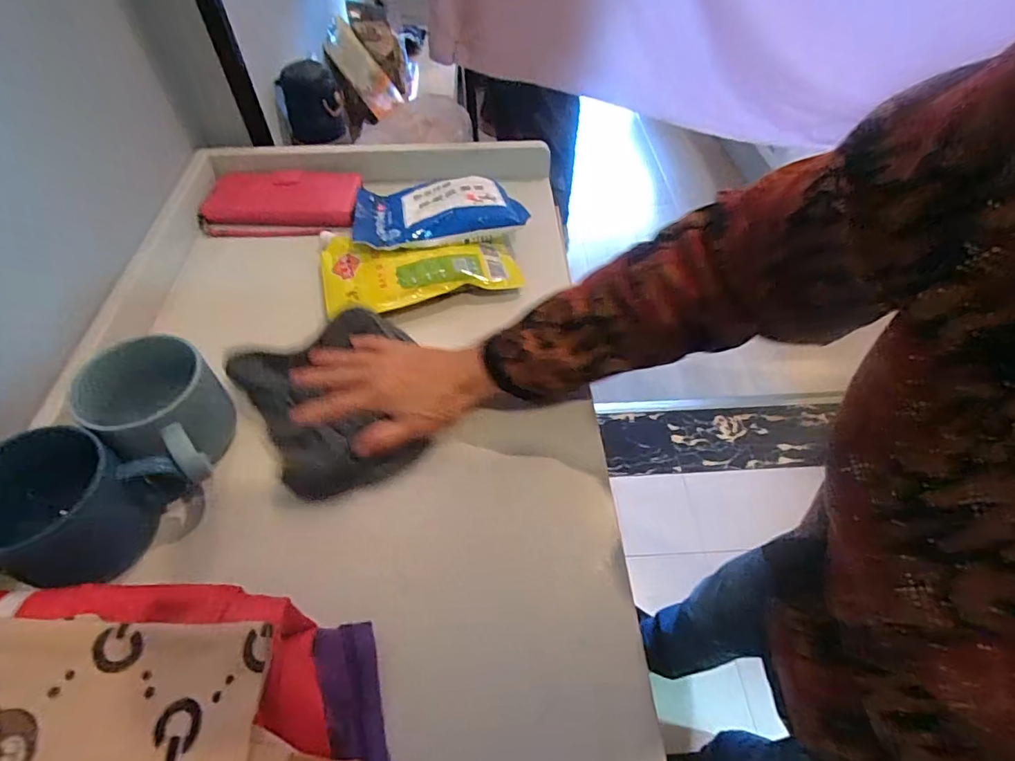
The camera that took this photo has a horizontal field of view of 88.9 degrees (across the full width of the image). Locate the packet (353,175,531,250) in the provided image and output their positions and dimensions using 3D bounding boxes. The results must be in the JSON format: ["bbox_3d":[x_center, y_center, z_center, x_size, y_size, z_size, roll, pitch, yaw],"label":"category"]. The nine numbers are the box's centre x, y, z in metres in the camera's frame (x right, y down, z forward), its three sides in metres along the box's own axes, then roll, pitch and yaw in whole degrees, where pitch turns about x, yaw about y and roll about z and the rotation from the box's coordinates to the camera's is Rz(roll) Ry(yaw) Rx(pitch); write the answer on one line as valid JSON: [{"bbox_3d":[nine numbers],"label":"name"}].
[{"bbox_3d":[-0.076,-0.184,0.562,0.181,0.035,0.117,-5,51,-3],"label":"packet"}]

